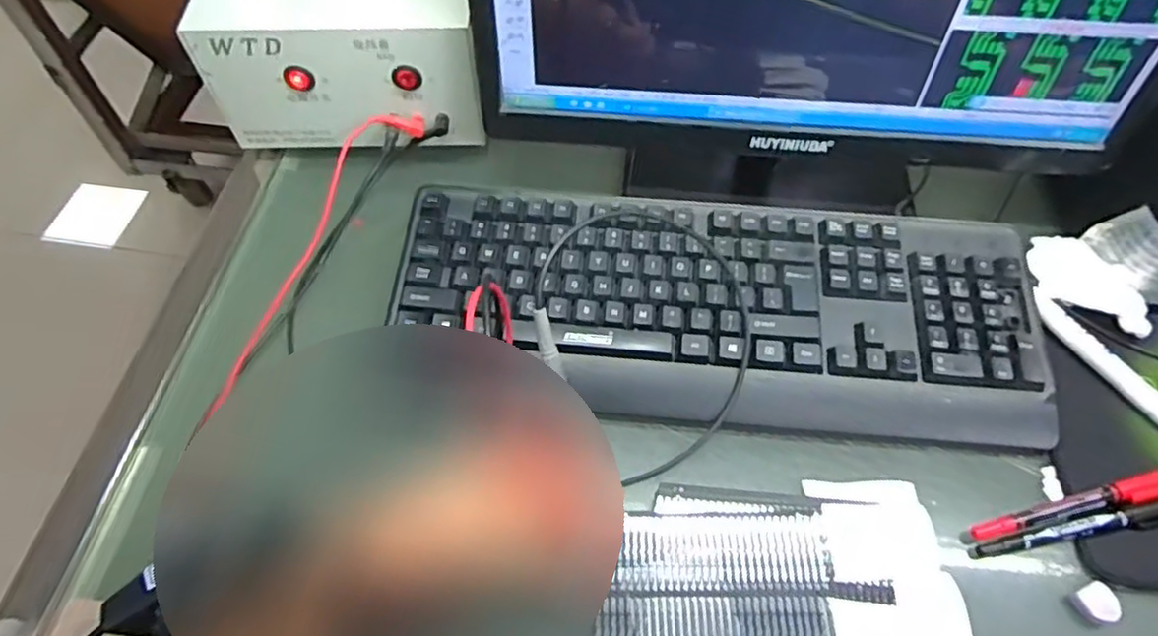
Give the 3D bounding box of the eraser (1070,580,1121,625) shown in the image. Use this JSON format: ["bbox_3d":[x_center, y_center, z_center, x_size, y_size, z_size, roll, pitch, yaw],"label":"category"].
[{"bbox_3d":[0.298,0.164,0.386,0.020,0.008,0.021,-24,62,-14],"label":"eraser"}]

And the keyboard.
[{"bbox_3d":[0.095,-0.005,0.476,0.435,0.051,0.155,5,59,3],"label":"keyboard"}]

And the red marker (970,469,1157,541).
[{"bbox_3d":[0.307,0.114,0.412,0.143,0.013,0.016,-12,59,-7],"label":"red marker"}]

